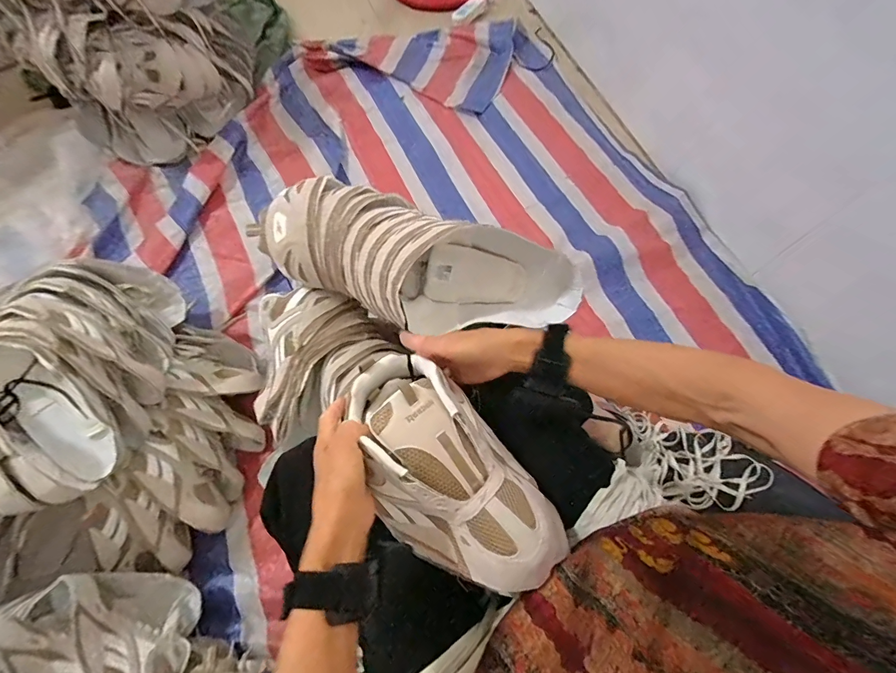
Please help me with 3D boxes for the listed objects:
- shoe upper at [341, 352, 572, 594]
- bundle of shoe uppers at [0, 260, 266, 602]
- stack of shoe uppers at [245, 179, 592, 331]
[{"bbox_3d":[-0.005,0.131,0.380,0.134,0.087,0.250,-40,71,-13],"label":"shoe upper"},{"bbox_3d":[-0.574,0.146,0.640,0.438,0.288,0.443,-1,68,2],"label":"bundle of shoe uppers"},{"bbox_3d":[-0.041,-0.092,0.522,0.423,0.124,0.163,23,71,11],"label":"stack of shoe uppers"}]

